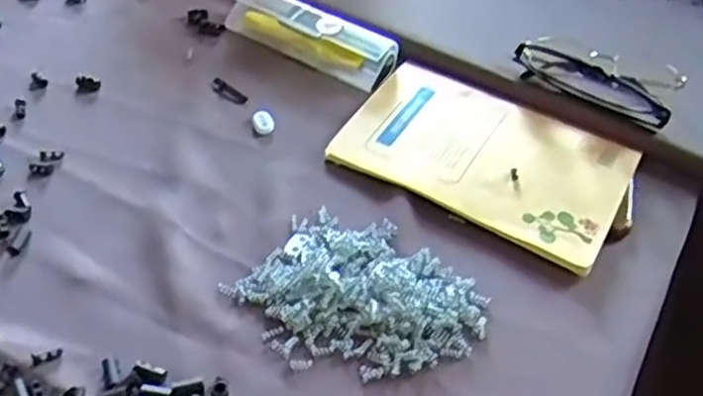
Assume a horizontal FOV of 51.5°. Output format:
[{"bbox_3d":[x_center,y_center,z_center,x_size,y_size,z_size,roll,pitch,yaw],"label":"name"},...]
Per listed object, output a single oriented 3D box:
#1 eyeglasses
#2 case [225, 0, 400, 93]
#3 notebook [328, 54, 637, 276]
[{"bbox_3d":[0.199,-0.098,0.596,0.127,0.034,0.050,26,50,19],"label":"eyeglasses"},{"bbox_3d":[-0.038,-0.144,0.627,0.155,0.030,0.040,26,50,19],"label":"case"},{"bbox_3d":[0.103,-0.039,0.553,0.204,0.018,0.140,24,50,18],"label":"notebook"}]

